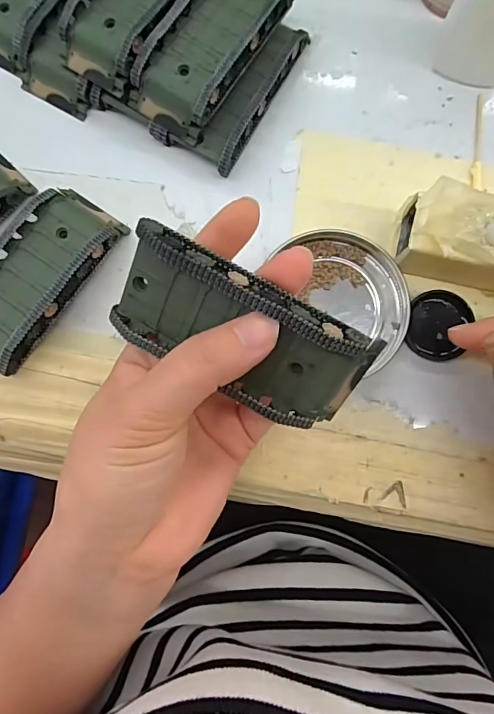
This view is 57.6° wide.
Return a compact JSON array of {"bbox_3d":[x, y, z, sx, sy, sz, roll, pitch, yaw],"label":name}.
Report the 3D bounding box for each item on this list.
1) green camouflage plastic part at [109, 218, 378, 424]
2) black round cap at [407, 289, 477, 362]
[{"bbox_3d":[-0.002,-0.008,0.167,0.096,0.016,0.044,28,120,-1],"label":"green camouflage plastic part"},{"bbox_3d":[0.101,-0.016,0.234,0.029,0.007,0.035,4,83,2],"label":"black round cap"}]

